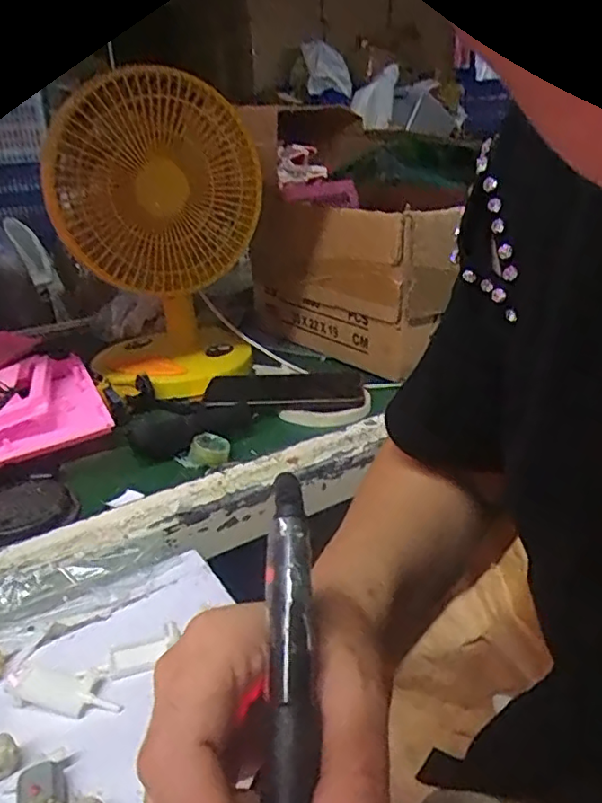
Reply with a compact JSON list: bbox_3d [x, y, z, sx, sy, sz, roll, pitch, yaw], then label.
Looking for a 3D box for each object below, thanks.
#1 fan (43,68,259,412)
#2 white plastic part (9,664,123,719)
[{"bbox_3d":[-0.171,-0.183,0.673,0.213,0.321,0.164,-24,31,-34],"label":"fan"},{"bbox_3d":[-0.131,0.154,0.321,0.069,0.013,0.019,5,27,20],"label":"white plastic part"}]

